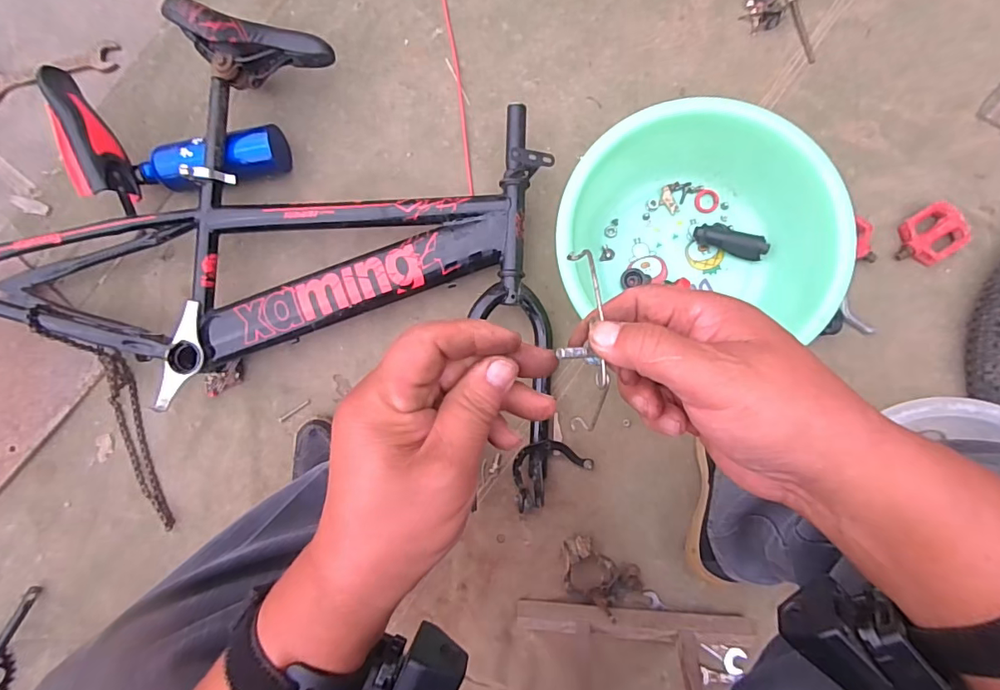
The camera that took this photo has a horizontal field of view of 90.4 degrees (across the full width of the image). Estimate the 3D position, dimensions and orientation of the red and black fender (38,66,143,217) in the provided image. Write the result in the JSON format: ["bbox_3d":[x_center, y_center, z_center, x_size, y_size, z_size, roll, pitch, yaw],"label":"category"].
[{"bbox_3d":[-0.609,-0.304,0.740,0.065,0.057,0.251,-21,84,2],"label":"red and black fender"}]

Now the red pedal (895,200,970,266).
[{"bbox_3d":[0.608,-0.156,0.701,0.101,0.024,0.065,-37,84,0],"label":"red pedal"}]

